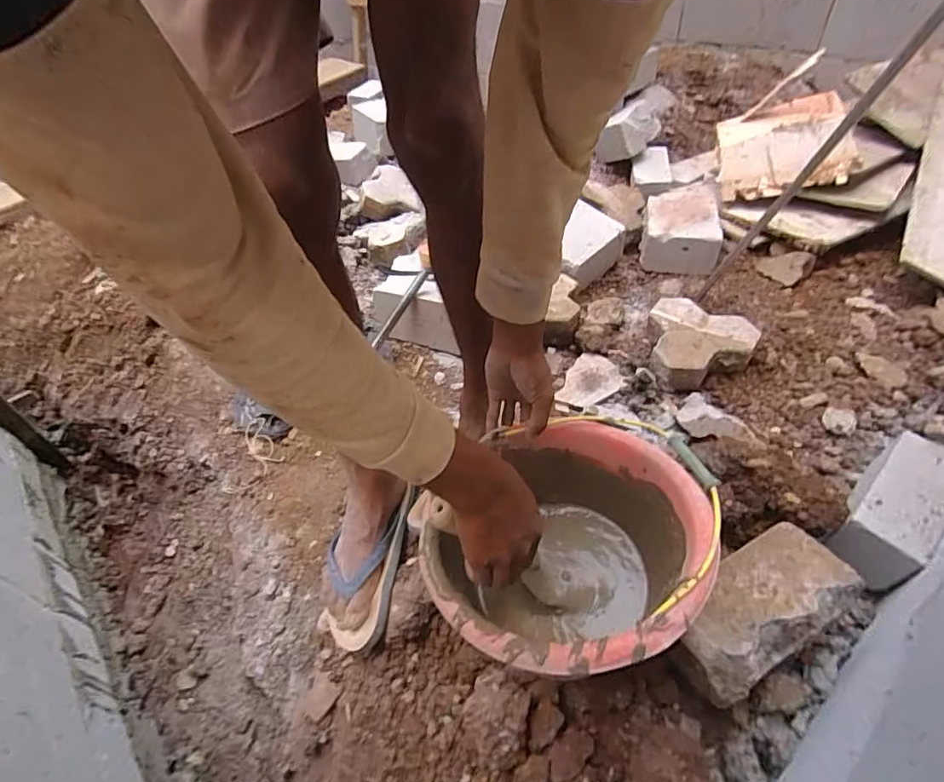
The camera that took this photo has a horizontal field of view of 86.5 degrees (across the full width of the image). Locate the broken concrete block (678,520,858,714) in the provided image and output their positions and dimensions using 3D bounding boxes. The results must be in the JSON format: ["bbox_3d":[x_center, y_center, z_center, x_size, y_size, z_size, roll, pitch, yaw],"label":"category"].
[{"bbox_3d":[0.323,0.242,0.567,0.209,0.060,0.107,-28,49,-21],"label":"broken concrete block"}]

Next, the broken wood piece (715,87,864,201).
[{"bbox_3d":[0.802,-0.646,1.314,0.290,0.043,0.338,-7,57,26],"label":"broken wood piece"}]

